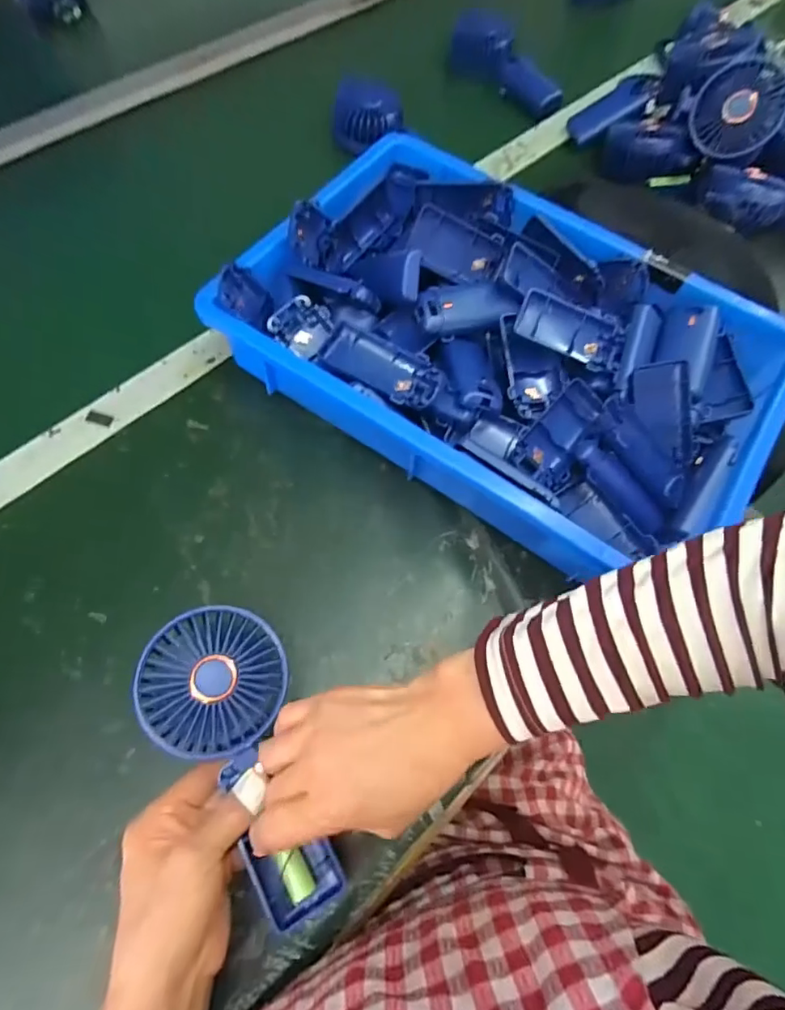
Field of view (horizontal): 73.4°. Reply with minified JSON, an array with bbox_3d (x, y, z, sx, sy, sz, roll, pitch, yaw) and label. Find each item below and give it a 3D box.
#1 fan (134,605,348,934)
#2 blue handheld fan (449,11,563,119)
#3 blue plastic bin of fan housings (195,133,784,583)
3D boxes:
[{"bbox_3d":[-0.089,0.152,0.318,0.081,0.028,0.182,-23,80,-11],"label":"fan"},{"bbox_3d":[0.163,-0.592,0.716,0.171,0.061,0.068,38,68,13],"label":"blue handheld fan"},{"bbox_3d":[0.098,-0.135,0.458,0.418,0.083,0.286,34,68,12],"label":"blue plastic bin of fan housings"}]

